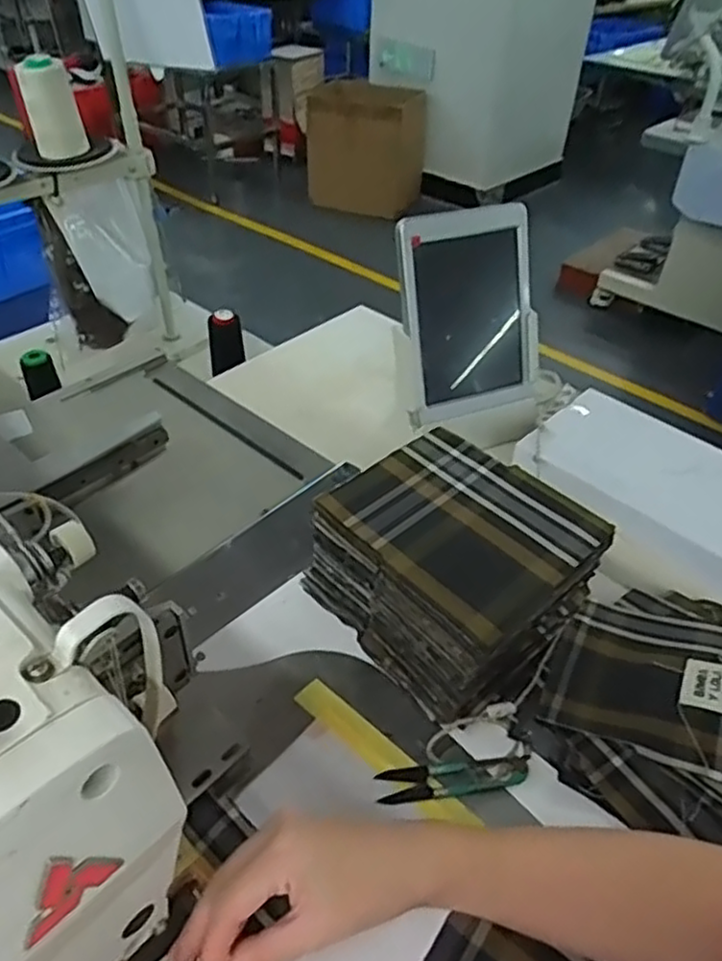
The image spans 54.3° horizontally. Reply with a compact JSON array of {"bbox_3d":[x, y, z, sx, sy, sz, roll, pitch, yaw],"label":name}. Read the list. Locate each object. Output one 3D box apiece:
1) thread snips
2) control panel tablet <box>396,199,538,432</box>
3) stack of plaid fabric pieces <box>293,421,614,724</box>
[{"bbox_3d":[0.065,0.209,0.491,0.106,0.011,0.024,-4,41,-8],"label":"thread snips"},{"bbox_3d":[0.116,-0.172,0.737,0.147,0.213,0.022,-13,25,-12],"label":"control panel tablet"},{"bbox_3d":[0.069,0.066,0.551,0.148,0.119,0.173,-29,50,-32],"label":"stack of plaid fabric pieces"}]

